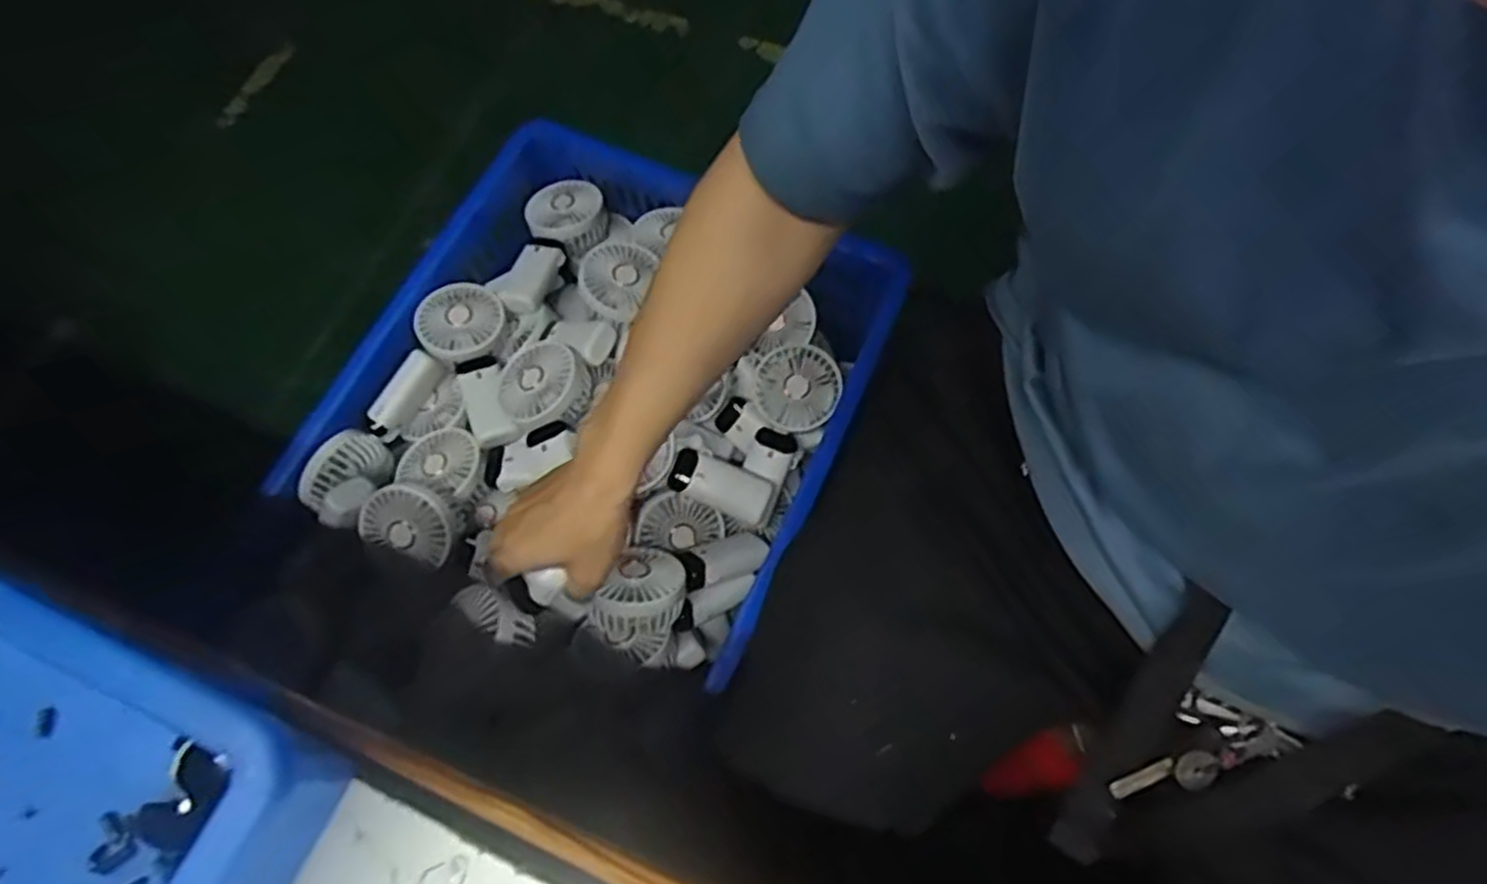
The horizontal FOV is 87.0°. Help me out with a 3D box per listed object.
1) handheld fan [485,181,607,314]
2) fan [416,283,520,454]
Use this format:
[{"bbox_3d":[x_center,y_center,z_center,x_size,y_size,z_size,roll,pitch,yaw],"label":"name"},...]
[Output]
[{"bbox_3d":[-0.228,-0.224,0.897,0.087,0.056,0.182,22,72,10],"label":"handheld fan"},{"bbox_3d":[-0.273,-0.085,0.810,0.083,0.035,0.188,-27,71,-8],"label":"fan"}]

